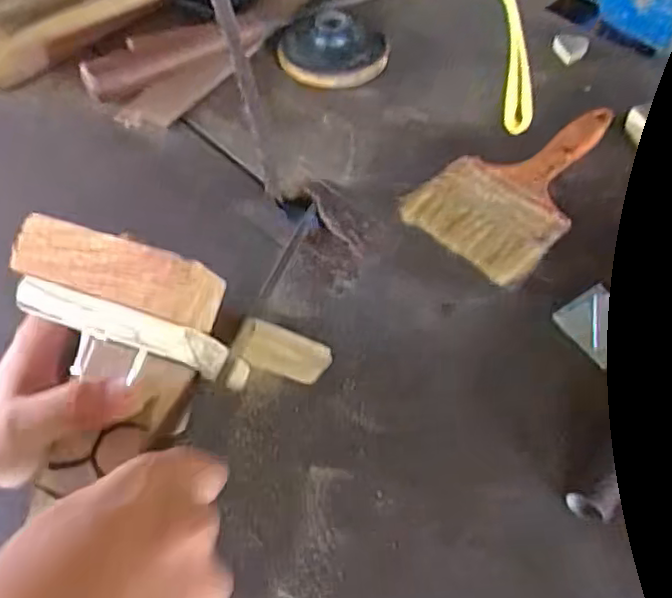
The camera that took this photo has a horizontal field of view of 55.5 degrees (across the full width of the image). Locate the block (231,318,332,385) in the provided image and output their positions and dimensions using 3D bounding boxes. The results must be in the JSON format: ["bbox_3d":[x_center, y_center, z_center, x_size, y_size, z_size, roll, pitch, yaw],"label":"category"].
[{"bbox_3d":[-0.030,0.030,0.358,0.057,0.007,0.026,22,84,-26],"label":"block"}]

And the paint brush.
[{"bbox_3d":[0.131,-0.086,0.439,0.090,0.012,0.170,36,63,23],"label":"paint brush"}]

